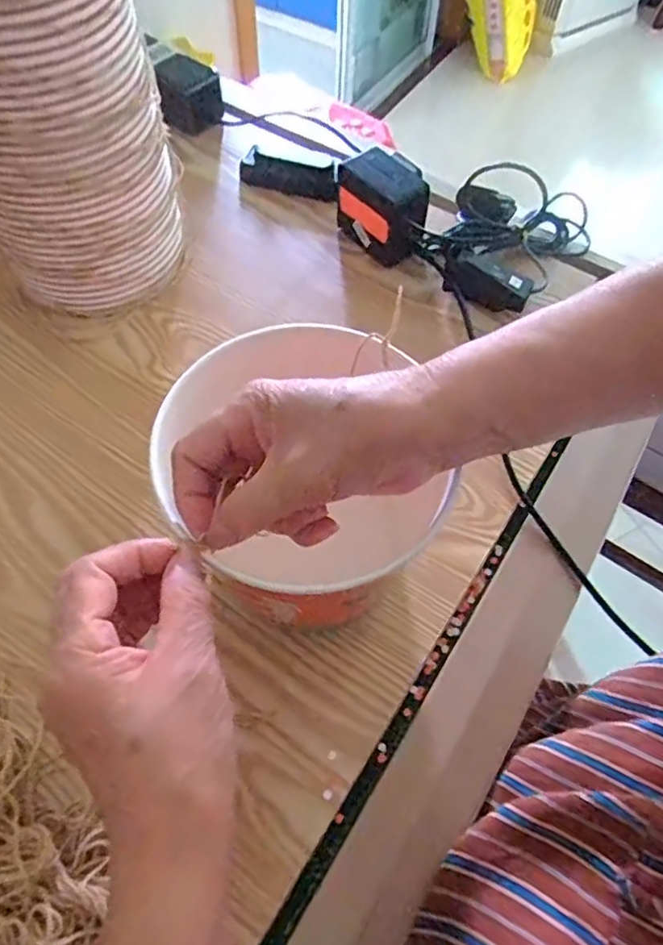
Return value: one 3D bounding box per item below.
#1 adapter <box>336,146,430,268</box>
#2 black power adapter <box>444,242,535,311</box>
[{"bbox_3d":[0.054,-0.244,0.574,0.095,0.080,0.053,41,66,19],"label":"adapter"},{"bbox_3d":[0.139,-0.174,0.553,0.080,0.034,0.027,31,62,-1],"label":"black power adapter"}]

